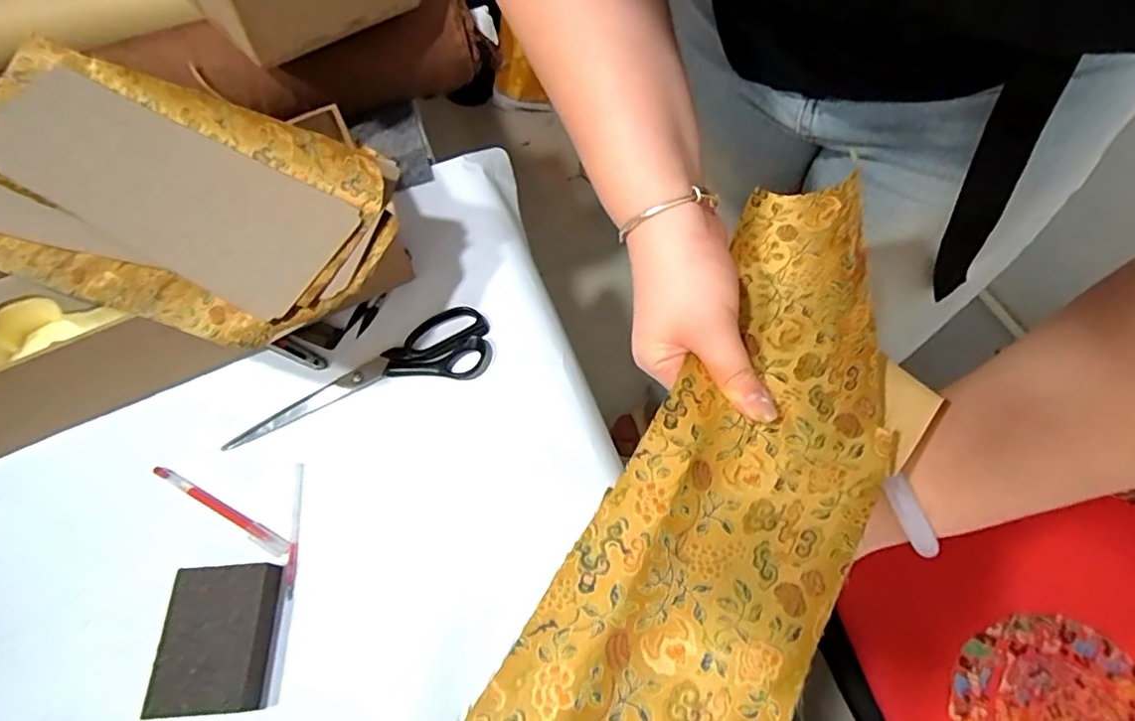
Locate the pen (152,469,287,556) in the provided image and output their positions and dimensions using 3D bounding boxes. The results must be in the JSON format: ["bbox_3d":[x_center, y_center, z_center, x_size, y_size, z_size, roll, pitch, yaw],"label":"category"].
[{"bbox_3d":[-0.287,0.122,0.476,0.139,0.009,0.015,25,67,15],"label":"pen"}]

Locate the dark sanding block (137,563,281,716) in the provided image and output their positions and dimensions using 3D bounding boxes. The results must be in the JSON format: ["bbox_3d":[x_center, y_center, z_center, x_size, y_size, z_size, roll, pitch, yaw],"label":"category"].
[{"bbox_3d":[-0.256,0.203,0.426,0.073,0.024,0.097,-5,62,1],"label":"dark sanding block"}]

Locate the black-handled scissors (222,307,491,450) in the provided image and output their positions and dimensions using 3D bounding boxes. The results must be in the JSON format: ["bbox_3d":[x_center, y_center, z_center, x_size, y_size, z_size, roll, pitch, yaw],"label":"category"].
[{"bbox_3d":[-0.186,0.014,0.525,0.238,0.008,0.069,-20,63,-7],"label":"black-handled scissors"}]

